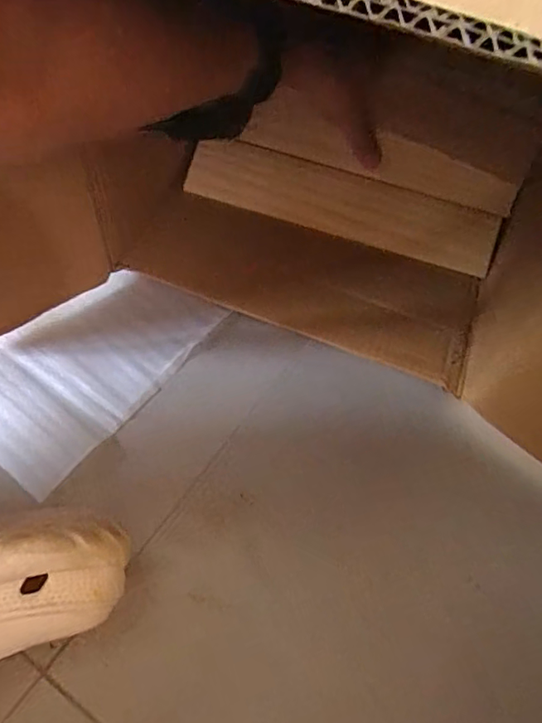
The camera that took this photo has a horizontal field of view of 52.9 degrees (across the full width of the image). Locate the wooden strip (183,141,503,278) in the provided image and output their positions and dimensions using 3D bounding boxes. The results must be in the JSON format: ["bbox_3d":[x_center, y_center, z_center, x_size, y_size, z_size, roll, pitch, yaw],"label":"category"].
[{"bbox_3d":[0.068,-0.149,0.522,0.292,0.007,0.061,17,94,2],"label":"wooden strip"}]

